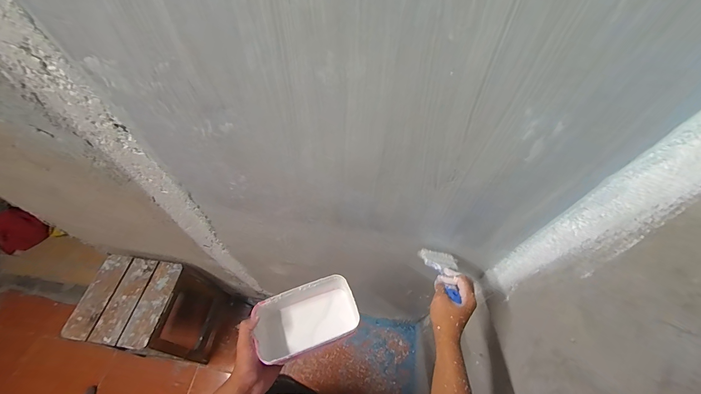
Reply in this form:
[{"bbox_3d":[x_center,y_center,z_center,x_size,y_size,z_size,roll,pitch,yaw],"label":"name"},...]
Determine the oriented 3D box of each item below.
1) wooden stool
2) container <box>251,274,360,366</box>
[{"bbox_3d":[-0.782,0.494,1.266,0.344,0.520,0.310,10,58,5],"label":"wooden stool"},{"bbox_3d":[-0.081,0.234,0.566,0.186,0.080,0.114,-16,60,-11],"label":"container"}]

